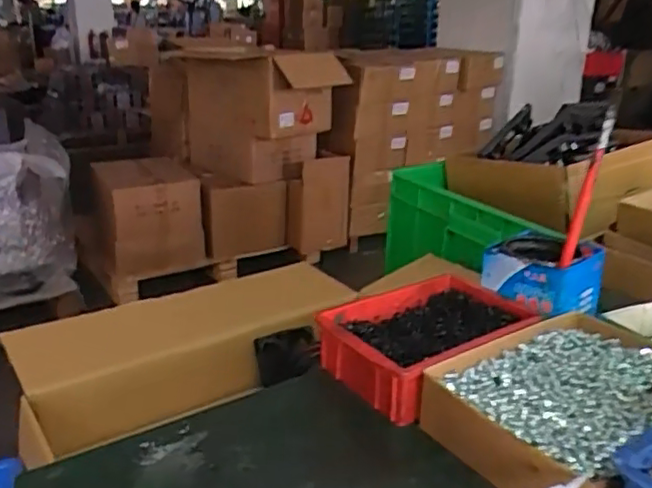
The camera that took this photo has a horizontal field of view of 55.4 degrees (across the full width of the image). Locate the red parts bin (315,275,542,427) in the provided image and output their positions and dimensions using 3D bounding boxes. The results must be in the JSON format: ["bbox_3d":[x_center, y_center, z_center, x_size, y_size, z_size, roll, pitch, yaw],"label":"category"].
[{"bbox_3d":[0.099,0.100,0.617,0.197,0.068,0.128,-15,26,-38],"label":"red parts bin"}]

